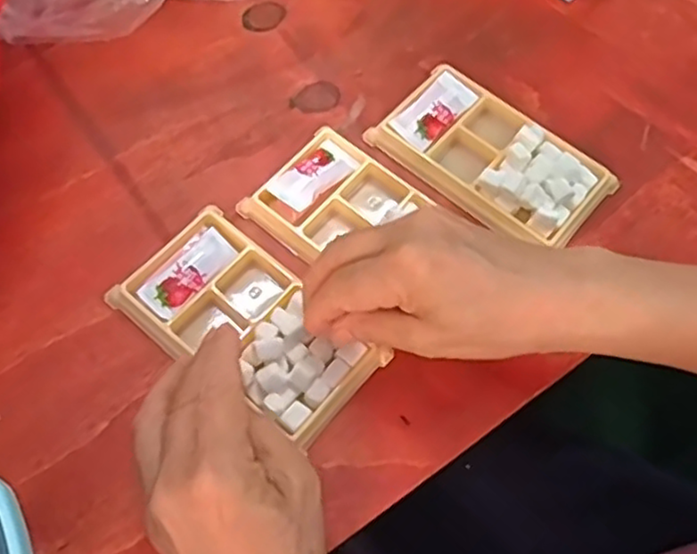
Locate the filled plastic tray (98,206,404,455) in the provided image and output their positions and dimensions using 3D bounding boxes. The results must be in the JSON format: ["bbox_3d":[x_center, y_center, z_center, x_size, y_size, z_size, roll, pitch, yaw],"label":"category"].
[{"bbox_3d":[-0.053,0.024,0.368,0.134,0.019,0.076,38,69,15],"label":"filled plastic tray"}]

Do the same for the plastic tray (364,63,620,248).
[{"bbox_3d":[0.089,-0.075,0.423,0.133,0.021,0.076,39,69,15],"label":"plastic tray"}]

